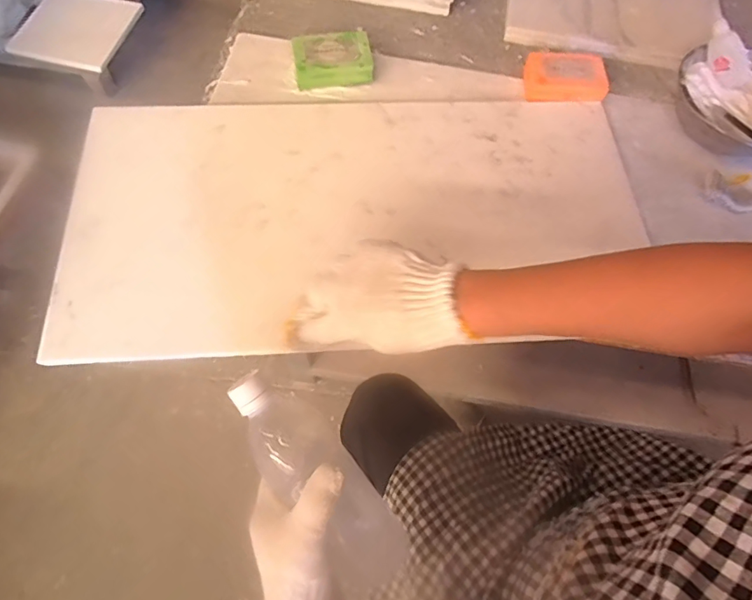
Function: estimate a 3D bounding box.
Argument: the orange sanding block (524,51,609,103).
[{"bbox_3d":[0.237,-0.273,0.586,0.099,0.033,0.064,8,66,1],"label":"orange sanding block"}]

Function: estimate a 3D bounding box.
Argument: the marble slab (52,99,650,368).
[{"bbox_3d":[-0.021,-0.117,0.511,0.602,0.027,0.296,-12,67,-7],"label":"marble slab"}]

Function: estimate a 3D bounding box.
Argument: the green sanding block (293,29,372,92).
[{"bbox_3d":[-0.051,-0.291,0.576,0.092,0.030,0.065,-5,67,-4],"label":"green sanding block"}]

